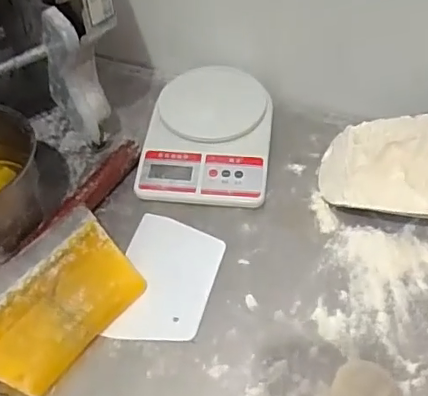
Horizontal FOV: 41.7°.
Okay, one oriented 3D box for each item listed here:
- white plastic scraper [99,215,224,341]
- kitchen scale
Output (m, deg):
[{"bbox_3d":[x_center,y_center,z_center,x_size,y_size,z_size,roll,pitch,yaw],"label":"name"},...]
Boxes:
[{"bbox_3d":[-0.050,0.084,0.590,0.101,0.007,0.147,10,52,10],"label":"white plastic scraper"},{"bbox_3d":[-0.006,-0.082,0.706,0.151,0.032,0.210,4,51,5],"label":"kitchen scale"}]

